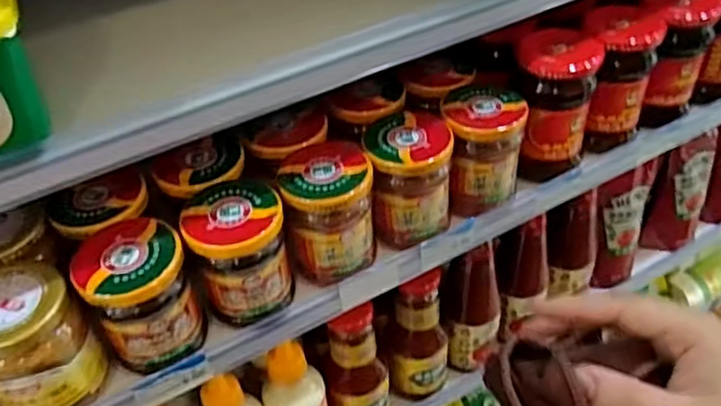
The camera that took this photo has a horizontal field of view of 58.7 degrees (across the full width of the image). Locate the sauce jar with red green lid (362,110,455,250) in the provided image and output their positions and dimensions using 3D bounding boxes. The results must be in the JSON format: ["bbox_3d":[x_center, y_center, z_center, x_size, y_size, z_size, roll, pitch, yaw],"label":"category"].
[{"bbox_3d":[0.038,-0.017,0.486,0.061,0.083,0.061,-2,43,2],"label":"sauce jar with red green lid"}]

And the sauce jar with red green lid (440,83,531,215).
[{"bbox_3d":[0.094,-0.043,0.504,0.060,0.076,0.061,-2,43,2],"label":"sauce jar with red green lid"}]

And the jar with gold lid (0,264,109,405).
[{"bbox_3d":[-0.198,0.086,0.388,0.061,0.080,0.057,-2,43,2],"label":"jar with gold lid"}]

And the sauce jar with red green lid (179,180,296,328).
[{"bbox_3d":[-0.081,0.034,0.441,0.061,0.085,0.064,-2,43,2],"label":"sauce jar with red green lid"}]

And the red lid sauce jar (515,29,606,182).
[{"bbox_3d":[0.155,-0.075,0.526,0.064,0.118,0.063,10,45,15],"label":"red lid sauce jar"}]

